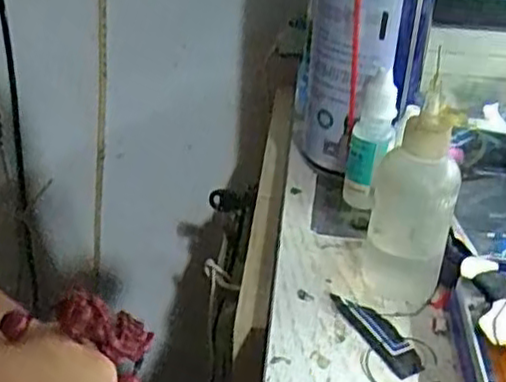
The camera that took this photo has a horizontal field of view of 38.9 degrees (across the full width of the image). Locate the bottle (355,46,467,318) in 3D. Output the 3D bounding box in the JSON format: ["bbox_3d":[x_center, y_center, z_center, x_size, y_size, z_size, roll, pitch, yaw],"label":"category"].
[{"bbox_3d":[0.069,0.006,0.316,0.038,0.091,0.038,5,32,4],"label":"bottle"}]

